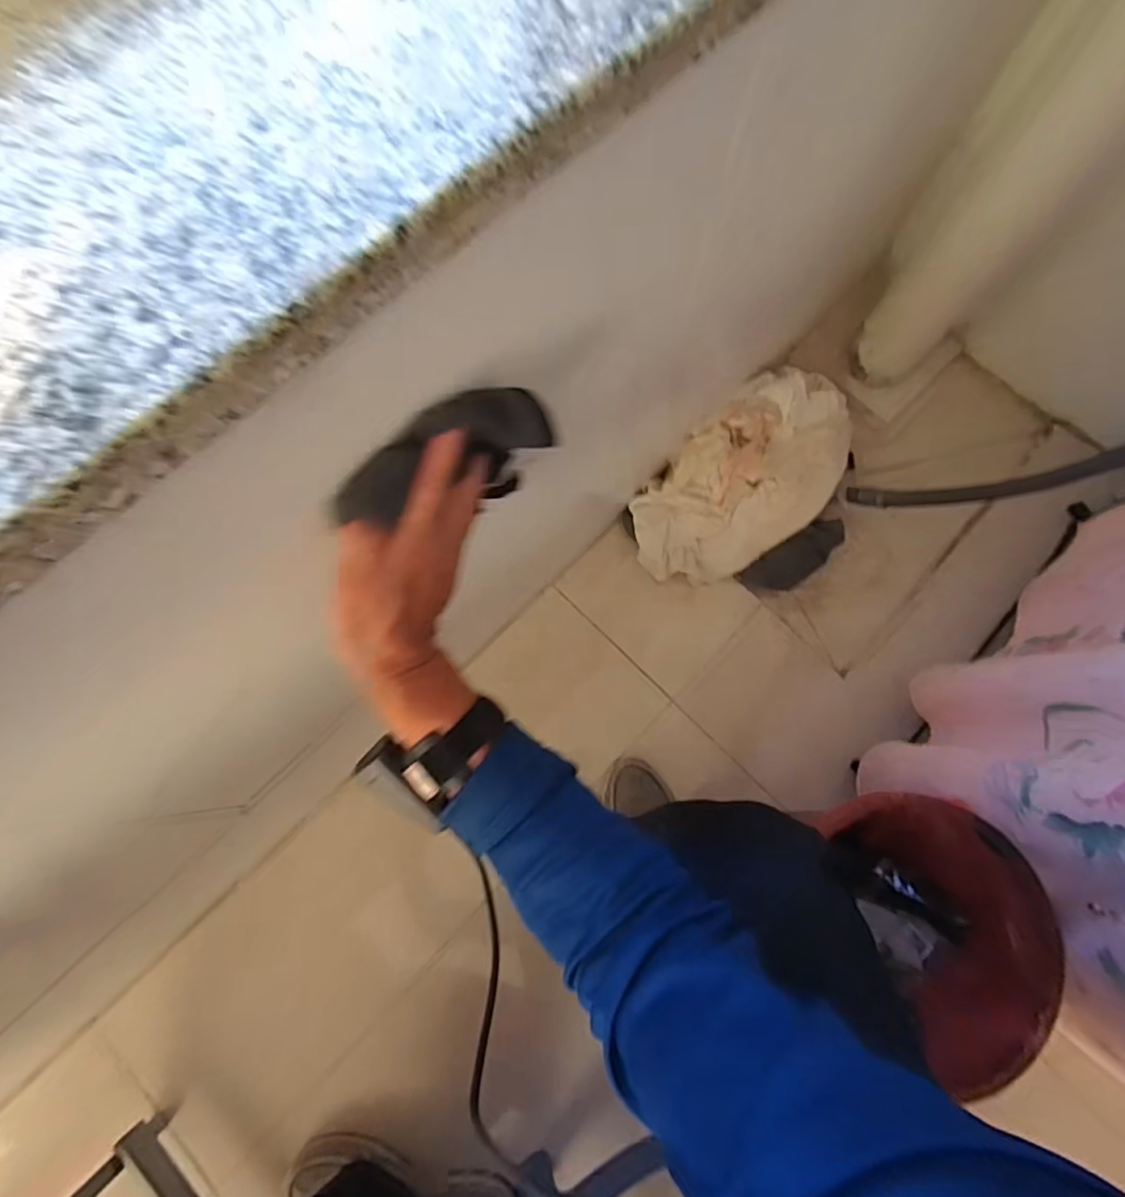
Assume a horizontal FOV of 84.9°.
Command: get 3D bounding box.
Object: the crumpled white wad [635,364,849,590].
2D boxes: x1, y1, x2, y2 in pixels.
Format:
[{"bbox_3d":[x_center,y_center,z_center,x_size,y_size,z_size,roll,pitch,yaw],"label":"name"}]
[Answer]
[{"bbox_3d":[0.281,-0.181,0.911,0.204,0.100,0.401,42,79,9],"label":"crumpled white wad"}]

